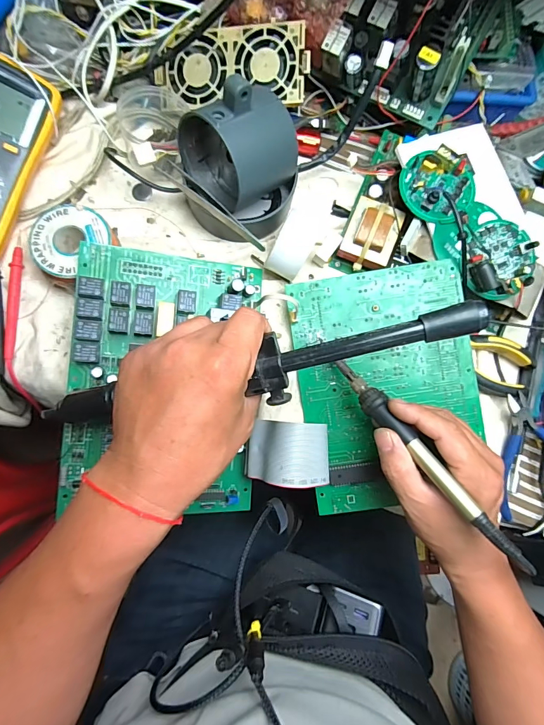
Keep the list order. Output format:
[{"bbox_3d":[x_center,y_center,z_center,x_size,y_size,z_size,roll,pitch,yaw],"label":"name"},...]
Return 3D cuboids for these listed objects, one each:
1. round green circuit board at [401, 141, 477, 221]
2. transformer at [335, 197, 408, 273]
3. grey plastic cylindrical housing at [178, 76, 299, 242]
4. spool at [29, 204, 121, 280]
[{"bbox_3d":[0.156,-0.164,0.343,0.070,0.026,0.063,2,82,-6],"label":"round green circuit board"},{"bbox_3d":[0.096,-0.123,0.366,0.048,0.038,0.062,22,80,-3],"label":"transformer"},{"bbox_3d":[-0.025,-0.162,0.319,0.098,0.101,0.092,-10,83,-8],"label":"grey plastic cylindrical housing"},{"bbox_3d":[-0.179,-0.110,0.332,0.061,0.023,0.067,1,82,-6],"label":"spool"}]

